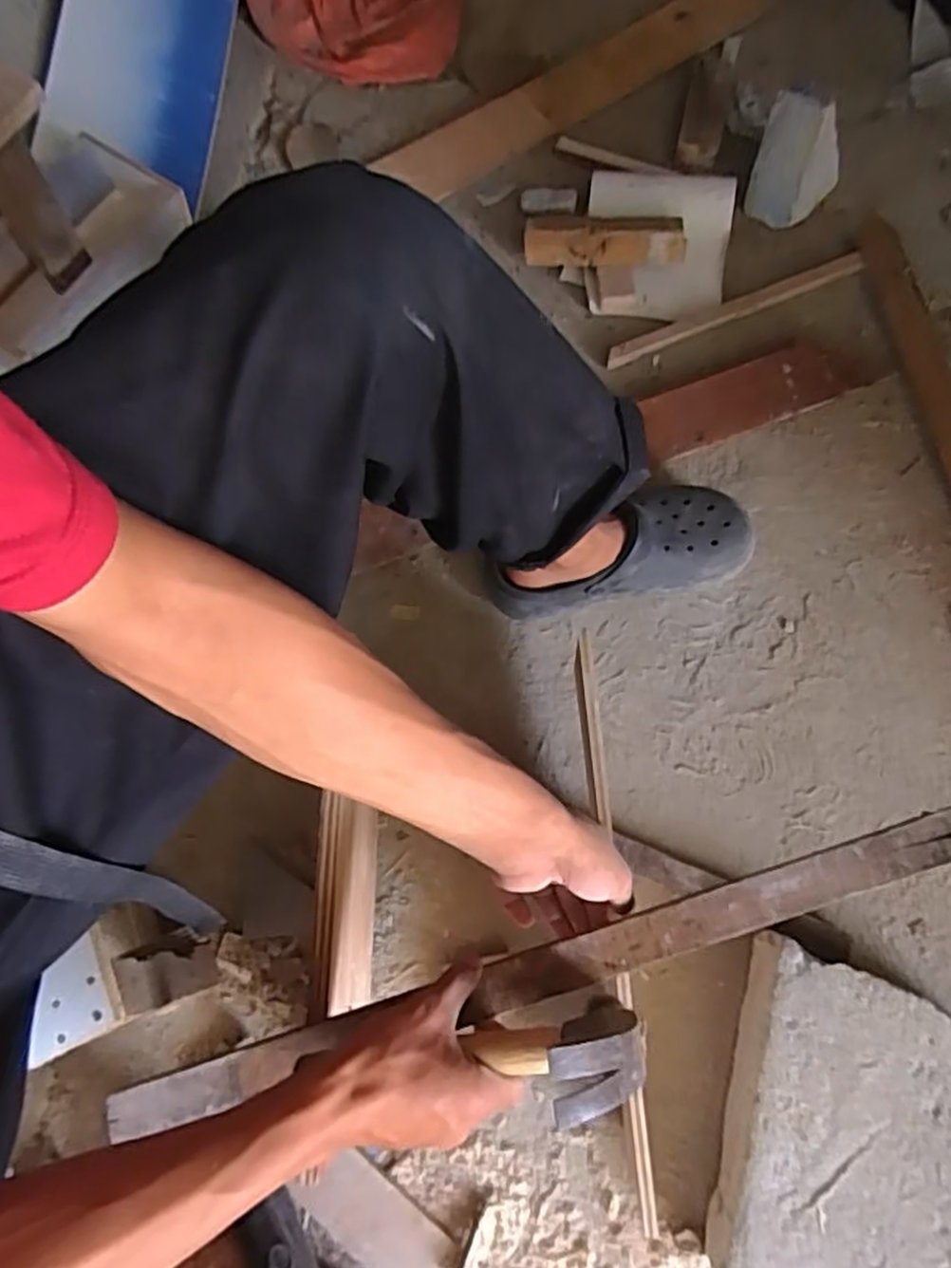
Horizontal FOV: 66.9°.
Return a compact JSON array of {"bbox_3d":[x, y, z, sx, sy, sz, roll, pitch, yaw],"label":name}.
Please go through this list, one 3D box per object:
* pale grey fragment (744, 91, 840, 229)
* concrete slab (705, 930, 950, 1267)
[{"bbox_3d":[0.398,-0.582,0.885,0.103,0.131,0.074,23,73,10],"label":"pale grey fragment"},{"bbox_3d":[0.305,0.400,0.560,0.205,0.037,0.242,17,72,8],"label":"concrete slab"}]

